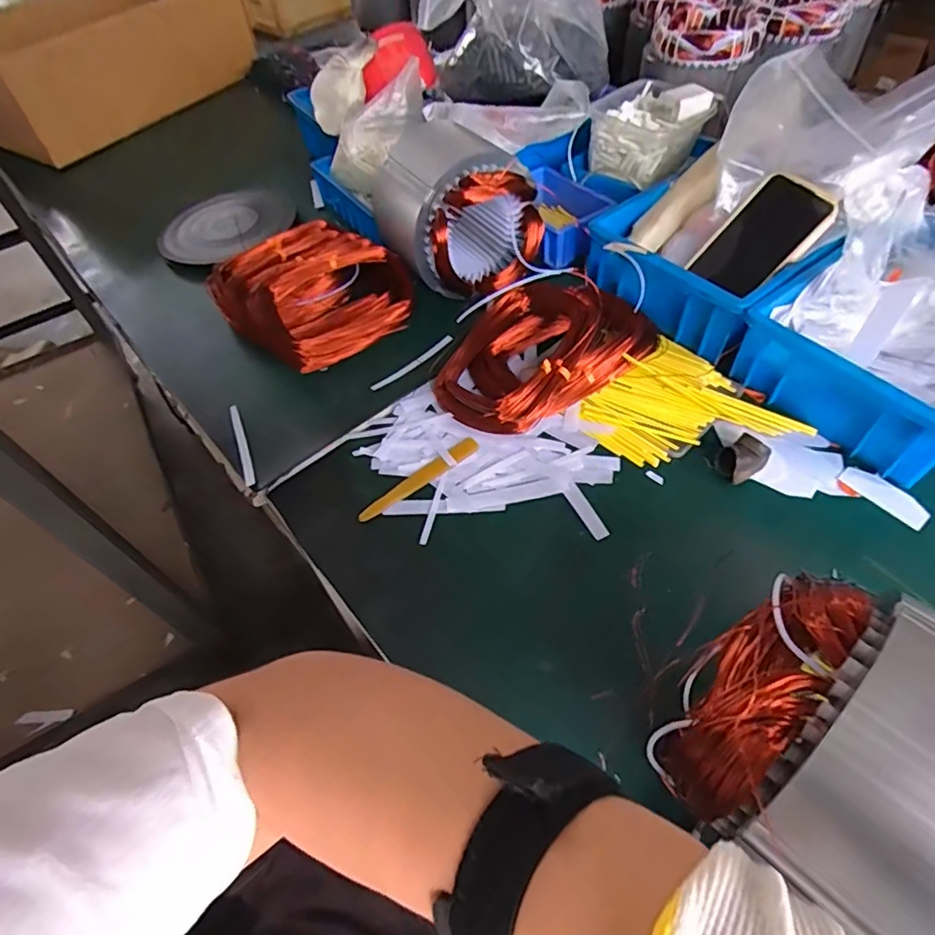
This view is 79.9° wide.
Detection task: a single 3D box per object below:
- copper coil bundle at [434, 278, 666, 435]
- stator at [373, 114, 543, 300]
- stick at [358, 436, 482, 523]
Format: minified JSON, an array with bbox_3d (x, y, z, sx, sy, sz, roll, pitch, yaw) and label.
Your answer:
[{"bbox_3d":[0.074,-0.117,0.566,0.211,0.059,0.140,-36,57,-20],"label":"copper coil bundle"},{"bbox_3d":[-0.022,-0.288,0.622,0.162,0.148,0.162,-24,54,-12],"label":"stator"},{"bbox_3d":[-0.043,0.010,0.514,0.129,0.004,0.018,-34,57,-19],"label":"stick"}]

